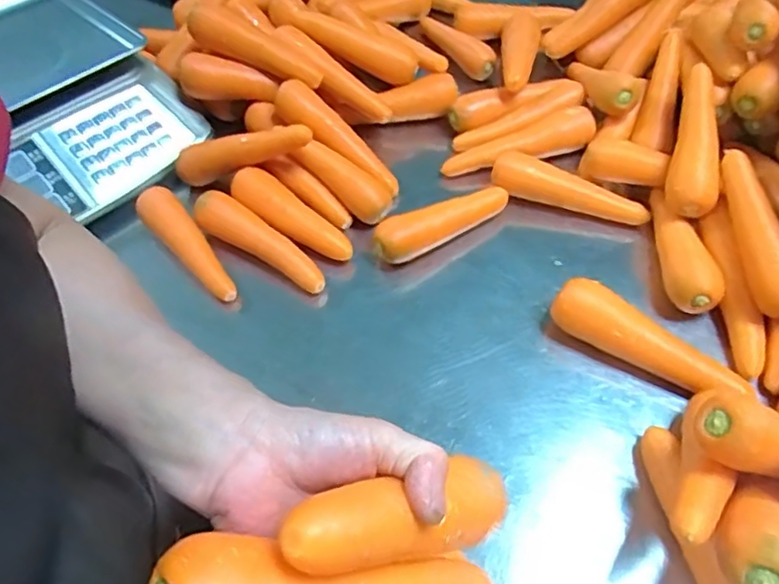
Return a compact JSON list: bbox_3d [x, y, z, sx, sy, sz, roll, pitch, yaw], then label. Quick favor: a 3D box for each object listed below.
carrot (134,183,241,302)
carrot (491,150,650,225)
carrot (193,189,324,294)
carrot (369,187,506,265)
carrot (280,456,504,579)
[{"bbox_3d":[-0.219,-0.052,0.652,0.042,0.034,0.172,-33,58,-19],"label":"carrot"},{"bbox_3d":[0.201,-0.115,0.680,0.171,0.035,0.043,17,56,16],"label":"carrot"},{"bbox_3d":[-0.140,-0.055,0.648,0.173,0.034,0.042,30,61,24],"label":"carrot"},{"bbox_3d":[0.060,-0.071,0.649,0.159,0.045,0.043,-22,55,-12],"label":"carrot"},{"bbox_3d":[0.007,0.105,0.283,0.031,0.145,0.037,-50,54,21],"label":"carrot"}]

